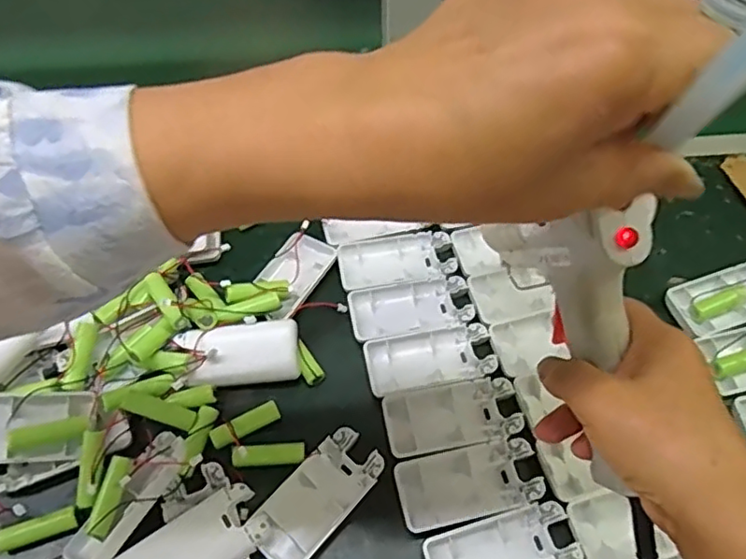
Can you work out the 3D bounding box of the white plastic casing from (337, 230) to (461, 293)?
[{"bbox_3d":[0.019,-0.014,0.513,0.095,0.019,0.047,-9,58,-5],"label":"white plastic casing"}]

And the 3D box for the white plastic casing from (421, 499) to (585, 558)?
[{"bbox_3d":[0.083,0.179,0.391,0.095,0.015,0.046,-15,59,-9],"label":"white plastic casing"}]

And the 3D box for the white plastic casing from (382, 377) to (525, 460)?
[{"bbox_3d":[0.057,0.100,0.439,0.094,0.013,0.046,-9,58,-6],"label":"white plastic casing"}]

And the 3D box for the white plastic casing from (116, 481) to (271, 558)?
[{"bbox_3d":[-0.115,0.171,0.382,0.095,0.014,0.043,-31,62,-18],"label":"white plastic casing"}]

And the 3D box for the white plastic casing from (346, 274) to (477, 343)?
[{"bbox_3d":[0.030,0.026,0.487,0.096,0.016,0.047,-10,58,-6],"label":"white plastic casing"}]

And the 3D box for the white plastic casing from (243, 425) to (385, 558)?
[{"bbox_3d":[-0.037,0.147,0.409,0.046,0.013,0.094,37,65,21],"label":"white plastic casing"}]

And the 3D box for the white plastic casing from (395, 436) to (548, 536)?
[{"bbox_3d":[0.065,0.139,0.412,0.095,0.010,0.048,-11,58,-6],"label":"white plastic casing"}]

